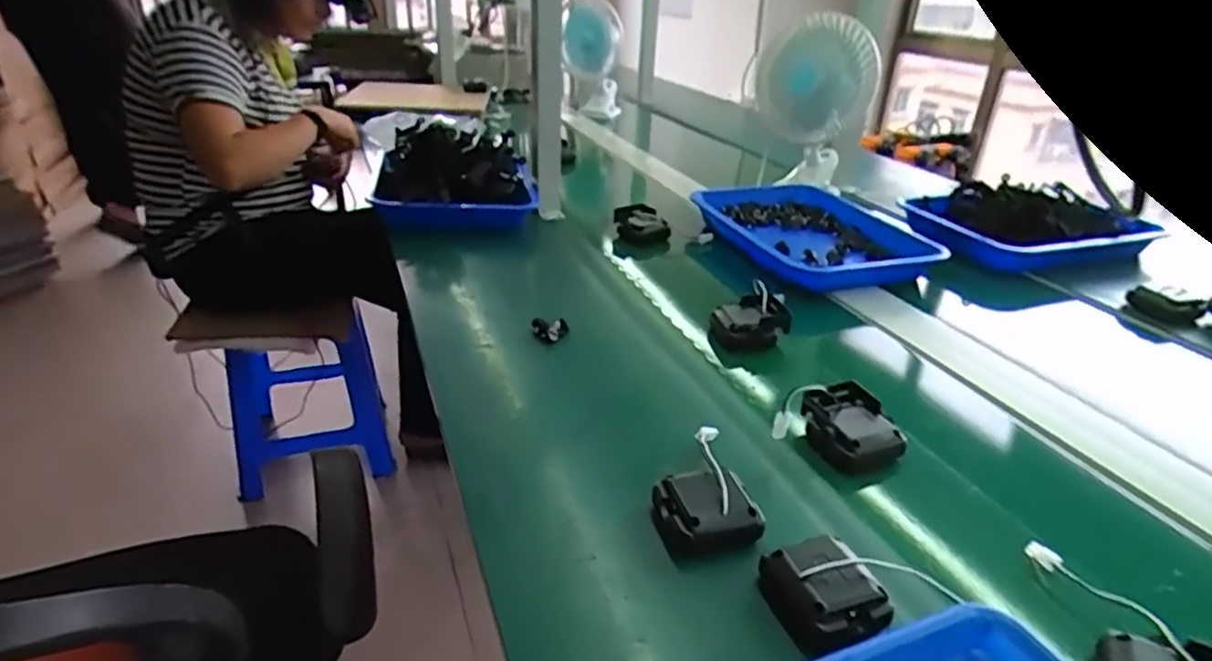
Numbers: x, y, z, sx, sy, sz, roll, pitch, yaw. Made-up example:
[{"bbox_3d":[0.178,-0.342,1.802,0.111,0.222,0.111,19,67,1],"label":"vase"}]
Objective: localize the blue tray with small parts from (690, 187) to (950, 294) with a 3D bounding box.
[{"bbox_3d":[0.313,-0.155,1.051,0.256,0.063,0.388,-8,29,-23],"label":"blue tray with small parts"}]

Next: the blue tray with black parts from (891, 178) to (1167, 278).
[{"bbox_3d":[0.670,-0.178,1.084,0.299,0.088,0.241,-3,28,-14],"label":"blue tray with black parts"}]

